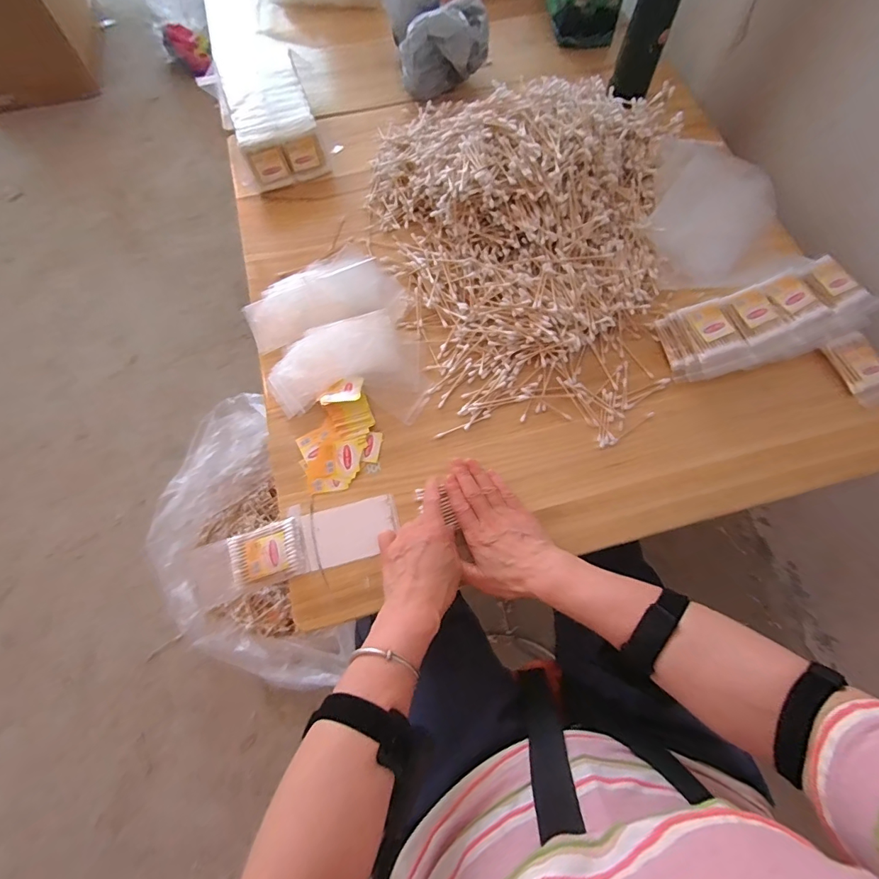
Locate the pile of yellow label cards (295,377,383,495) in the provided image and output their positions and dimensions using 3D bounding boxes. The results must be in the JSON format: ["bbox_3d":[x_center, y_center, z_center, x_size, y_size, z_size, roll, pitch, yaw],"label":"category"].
[{"bbox_3d":[-0.122,-0.004,0.519,0.098,0.021,0.115,-22,75,-4],"label":"pile of yellow label cards"}]

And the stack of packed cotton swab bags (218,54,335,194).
[{"bbox_3d":[-0.248,-0.470,0.656,0.119,0.071,0.146,-20,74,-5],"label":"stack of packed cotton swab bags"}]

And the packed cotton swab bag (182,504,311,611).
[{"bbox_3d":[-0.209,0.131,0.480,0.124,0.018,0.069,-20,75,-4],"label":"packed cotton swab bag"}]

